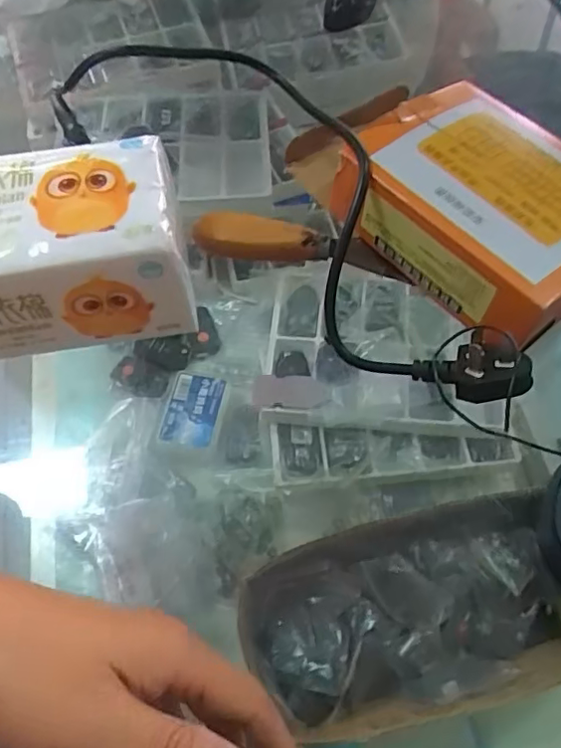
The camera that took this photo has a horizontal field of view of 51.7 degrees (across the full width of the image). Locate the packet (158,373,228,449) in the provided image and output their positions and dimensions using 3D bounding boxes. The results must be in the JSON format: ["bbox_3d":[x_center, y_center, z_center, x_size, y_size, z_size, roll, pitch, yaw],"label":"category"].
[{"bbox_3d":[-0.093,0.039,0.618,0.055,0.013,0.080,10,62,7],"label":"packet"}]

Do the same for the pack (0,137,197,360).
[{"bbox_3d":[-0.111,-0.068,0.309,0.114,0.070,0.084,-10,62,-4],"label":"pack"}]

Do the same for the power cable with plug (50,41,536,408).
[{"bbox_3d":[0.002,-0.109,0.334,0.345,0.074,0.103,36,68,19],"label":"power cable with plug"}]

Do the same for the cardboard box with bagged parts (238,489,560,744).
[{"bbox_3d":[0.117,0.206,0.493,0.279,0.071,0.153,-15,62,-7],"label":"cardboard box with bagged parts"}]

